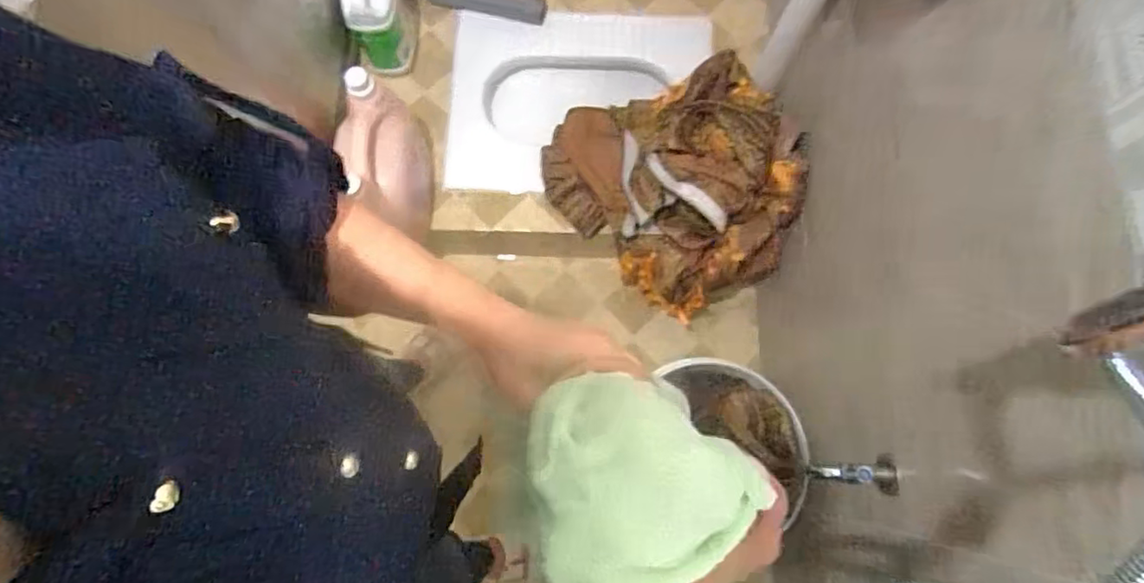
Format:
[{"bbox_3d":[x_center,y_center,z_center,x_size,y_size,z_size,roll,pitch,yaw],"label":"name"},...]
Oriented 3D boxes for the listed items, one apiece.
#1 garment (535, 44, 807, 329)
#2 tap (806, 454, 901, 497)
[{"bbox_3d":[0.197,-0.199,1.121,0.382,0.277,0.416,0,76,-1],"label":"garment"},{"bbox_3d":[0.369,0.232,0.780,0.117,0.069,0.052,7,76,1],"label":"tap"}]

